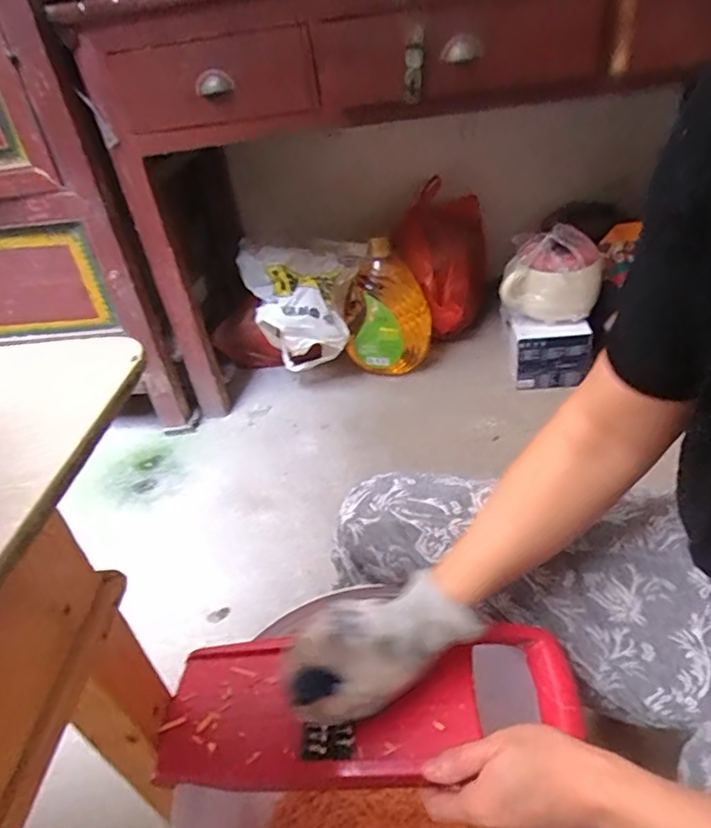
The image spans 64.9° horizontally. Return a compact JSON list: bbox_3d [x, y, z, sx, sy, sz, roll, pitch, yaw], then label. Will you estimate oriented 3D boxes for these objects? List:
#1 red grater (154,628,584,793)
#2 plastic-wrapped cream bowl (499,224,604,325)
[{"bbox_3d":[0.005,0.216,0.423,0.306,0.021,0.113,-10,34,4],"label":"red grater"},{"bbox_3d":[0.448,-0.324,1.270,0.198,0.182,0.160,13,40,26],"label":"plastic-wrapped cream bowl"}]

